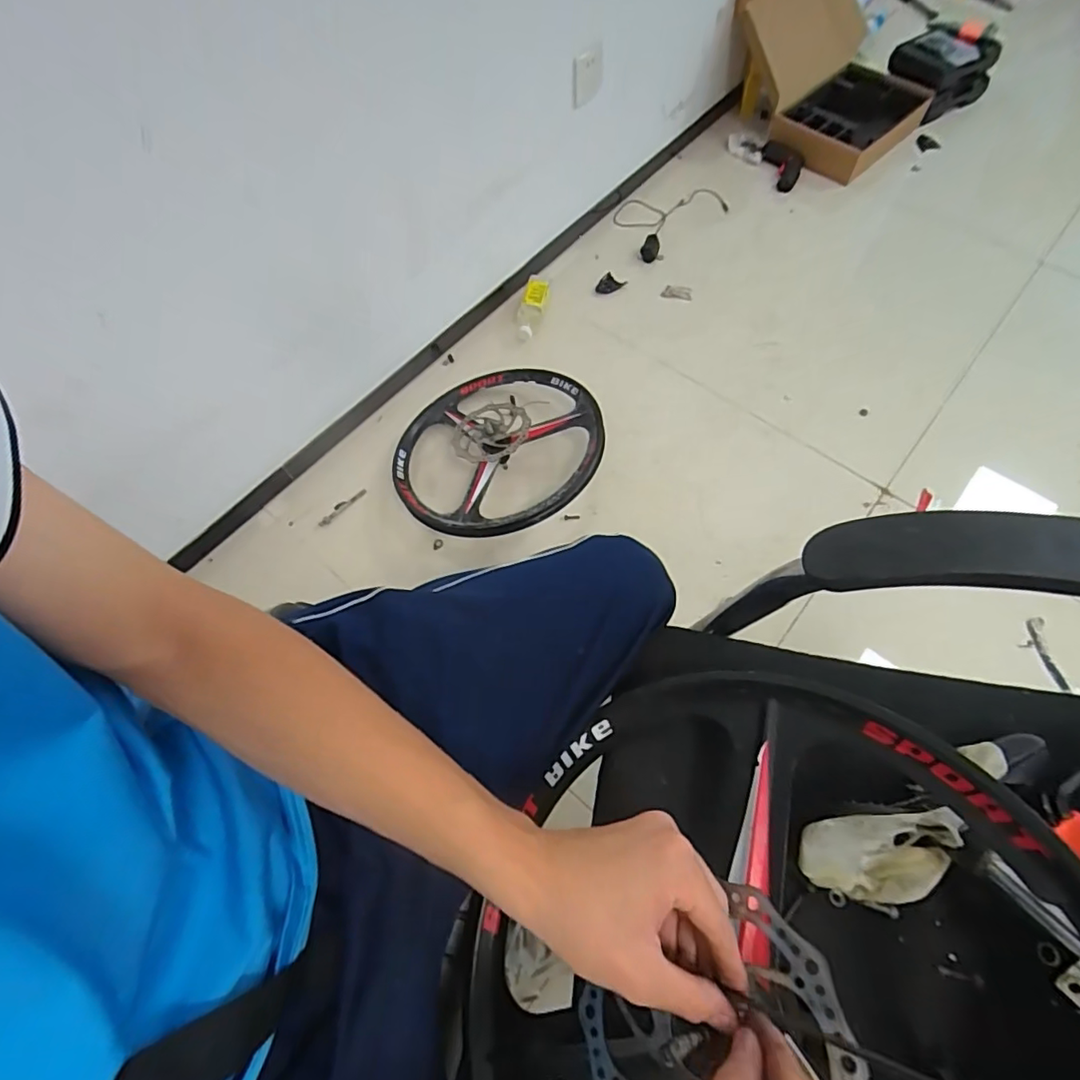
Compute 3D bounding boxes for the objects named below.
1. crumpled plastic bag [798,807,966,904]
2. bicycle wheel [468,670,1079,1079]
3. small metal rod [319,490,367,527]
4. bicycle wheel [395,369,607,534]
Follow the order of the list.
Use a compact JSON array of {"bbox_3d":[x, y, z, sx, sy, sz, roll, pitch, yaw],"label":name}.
[{"bbox_3d":[0.240,0.220,0.382,0.120,0.098,0.060,-1,65,2],"label":"crumpled plastic bag"},{"bbox_3d":[0.118,0.276,0.323,0.392,0.085,0.398,-20,53,29],"label":"bicycle wheel"},{"bbox_3d":[-0.395,-0.065,1.107,0.110,0.015,0.023,-41,69,-18],"label":"small metal rod"},{"bbox_3d":[-0.085,-0.181,1.063,0.401,0.068,0.401,-1,63,1],"label":"bicycle wheel"}]

